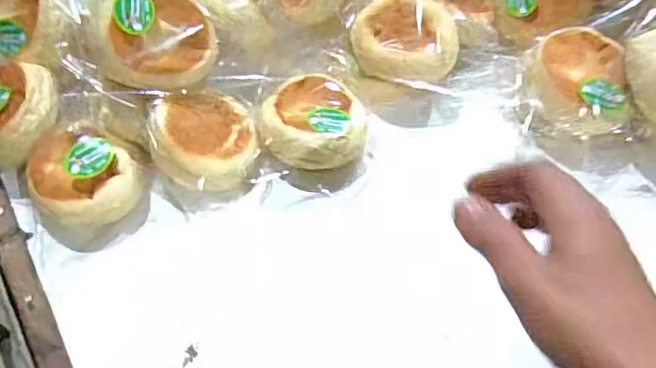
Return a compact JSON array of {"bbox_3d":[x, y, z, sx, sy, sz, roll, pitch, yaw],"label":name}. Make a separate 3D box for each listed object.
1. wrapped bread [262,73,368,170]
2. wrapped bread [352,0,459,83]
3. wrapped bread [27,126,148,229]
[{"bbox_3d":[-0.011,-0.051,0.505,0.084,0.041,0.091,0,56,-1],"label":"wrapped bread"},{"bbox_3d":[0.070,-0.133,0.521,0.091,0.036,0.087,5,55,4],"label":"wrapped bread"},{"bbox_3d":[-0.195,-0.009,0.466,0.077,0.052,0.083,0,56,-1],"label":"wrapped bread"}]

